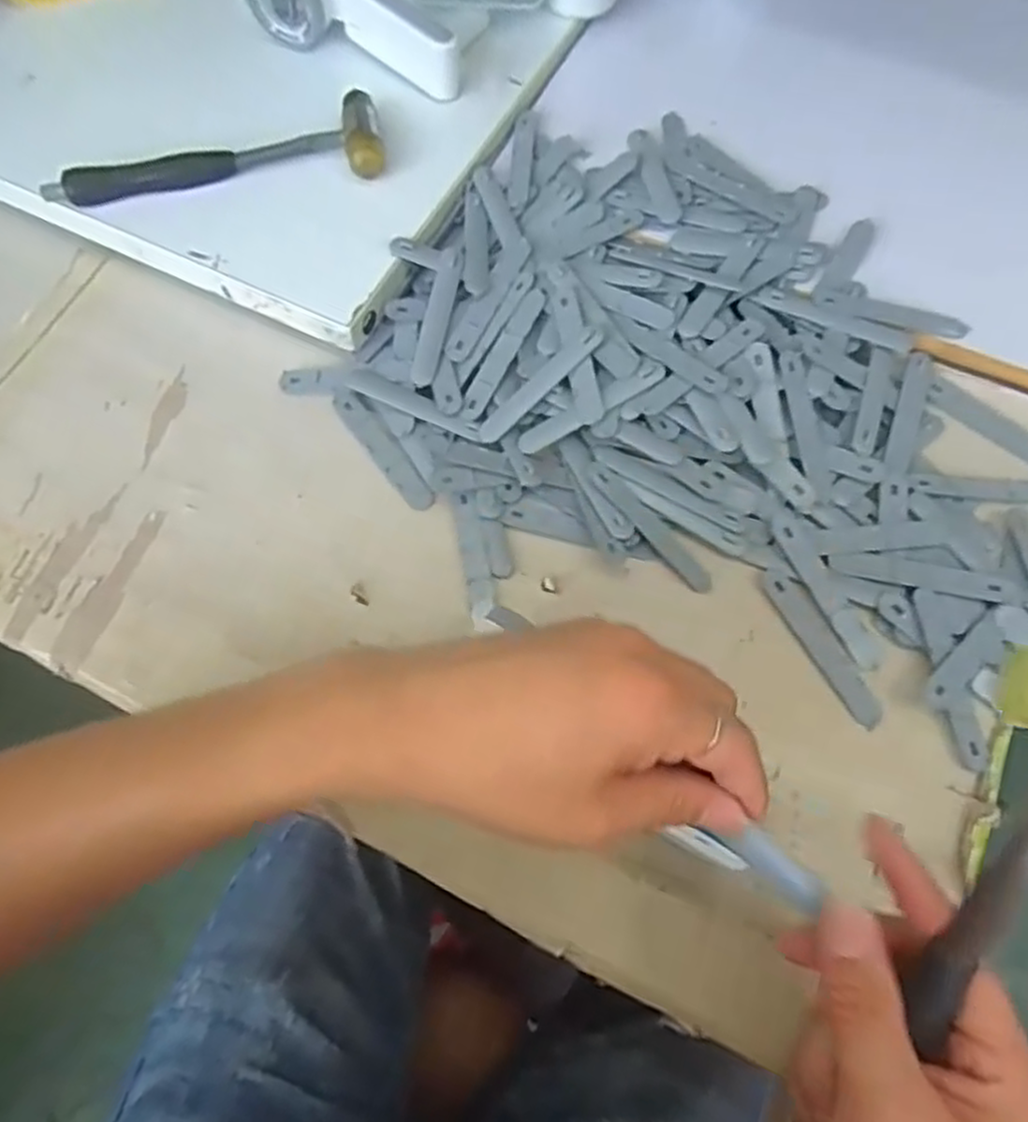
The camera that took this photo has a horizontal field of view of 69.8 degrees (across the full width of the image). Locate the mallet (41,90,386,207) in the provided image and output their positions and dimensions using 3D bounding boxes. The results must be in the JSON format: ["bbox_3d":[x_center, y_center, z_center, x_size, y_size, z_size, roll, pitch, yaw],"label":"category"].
[{"bbox_3d":[-0.195,-0.268,0.493,0.210,0.031,0.060,-9,67,-4],"label":"mallet"}]

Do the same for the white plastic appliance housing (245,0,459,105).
[{"bbox_3d":[-0.107,-0.385,0.521,0.162,0.050,0.057,25,72,-3],"label":"white plastic appliance housing"}]

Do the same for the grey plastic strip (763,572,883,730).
[{"bbox_3d":[0.170,0.047,0.407,0.019,0.004,0.094,-32,75,-1],"label":"grey plastic strip"}]

